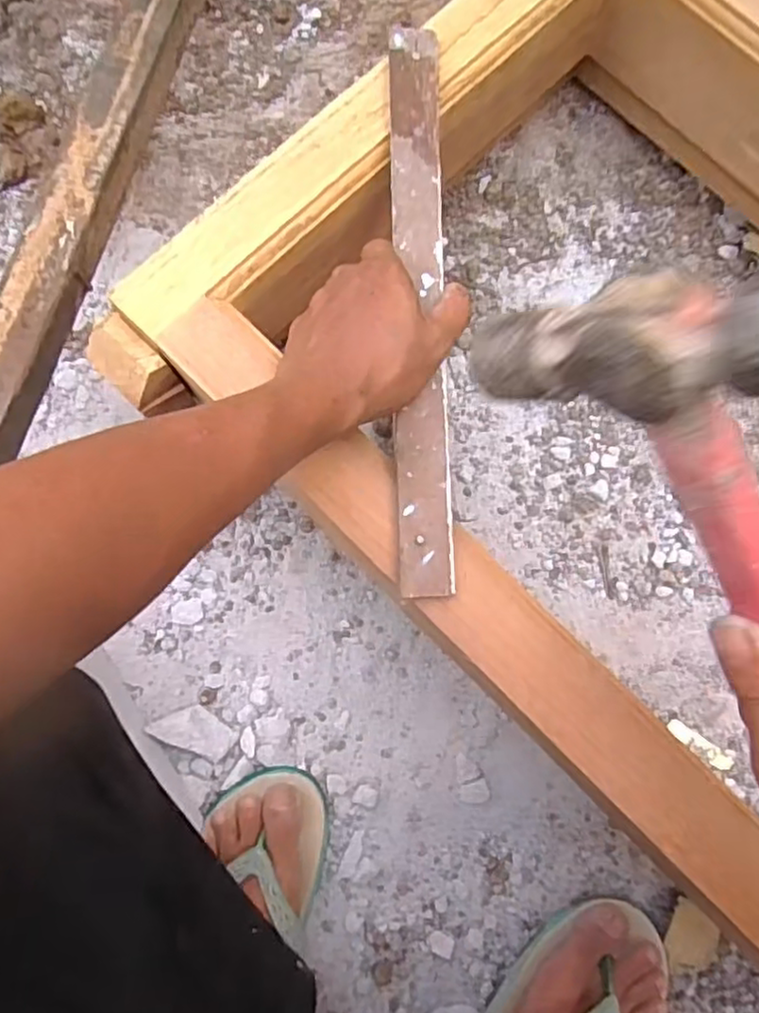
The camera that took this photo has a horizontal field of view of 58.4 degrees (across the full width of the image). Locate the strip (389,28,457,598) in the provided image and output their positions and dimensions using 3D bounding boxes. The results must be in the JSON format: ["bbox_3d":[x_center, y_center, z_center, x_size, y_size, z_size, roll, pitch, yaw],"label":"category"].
[{"bbox_3d":[0.025,-0.131,0.423,0.032,0.008,0.368,-1,80,2],"label":"strip"}]

